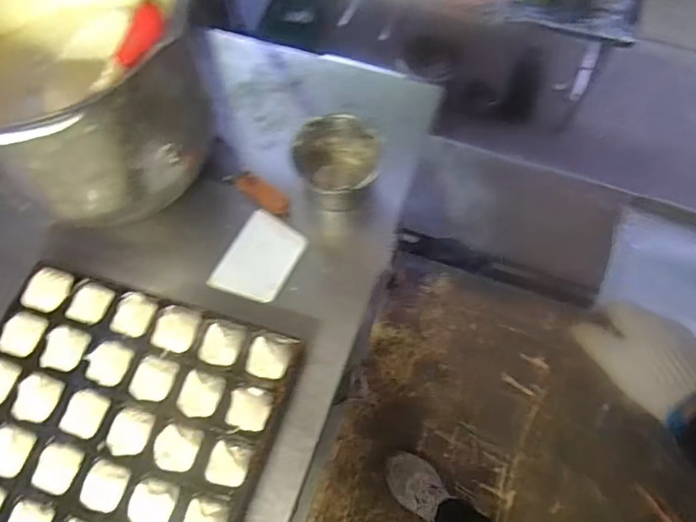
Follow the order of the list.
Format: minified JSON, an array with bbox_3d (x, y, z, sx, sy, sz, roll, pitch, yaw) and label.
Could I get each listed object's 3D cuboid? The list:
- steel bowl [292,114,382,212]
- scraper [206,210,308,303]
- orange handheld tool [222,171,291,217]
[{"bbox_3d":[-0.014,-0.140,0.764,0.129,0.084,0.132,-3,65,1],"label":"steel bowl"},{"bbox_3d":[-0.126,-0.004,0.737,0.099,0.006,0.131,26,72,15],"label":"scraper"},{"bbox_3d":[-0.138,-0.107,0.790,0.111,0.011,0.039,32,69,0],"label":"orange handheld tool"}]

